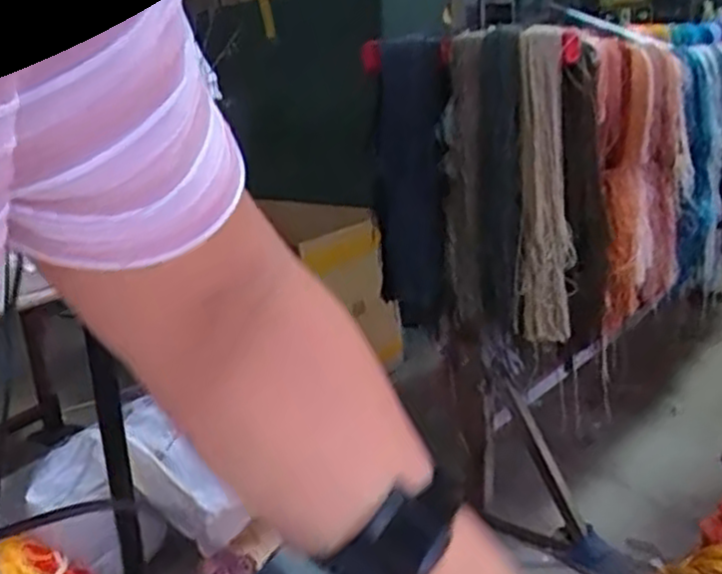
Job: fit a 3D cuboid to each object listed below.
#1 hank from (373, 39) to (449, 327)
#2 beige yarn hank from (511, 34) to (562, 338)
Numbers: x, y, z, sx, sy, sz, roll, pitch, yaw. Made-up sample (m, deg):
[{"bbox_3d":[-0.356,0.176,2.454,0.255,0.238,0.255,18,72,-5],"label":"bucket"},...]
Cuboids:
[{"bbox_3d":[0.093,-0.183,1.472,0.122,0.531,0.158,-3,16,-2],"label":"hank"},{"bbox_3d":[0.298,-0.149,1.262,0.079,0.491,0.070,-4,16,-6],"label":"beige yarn hank"}]

